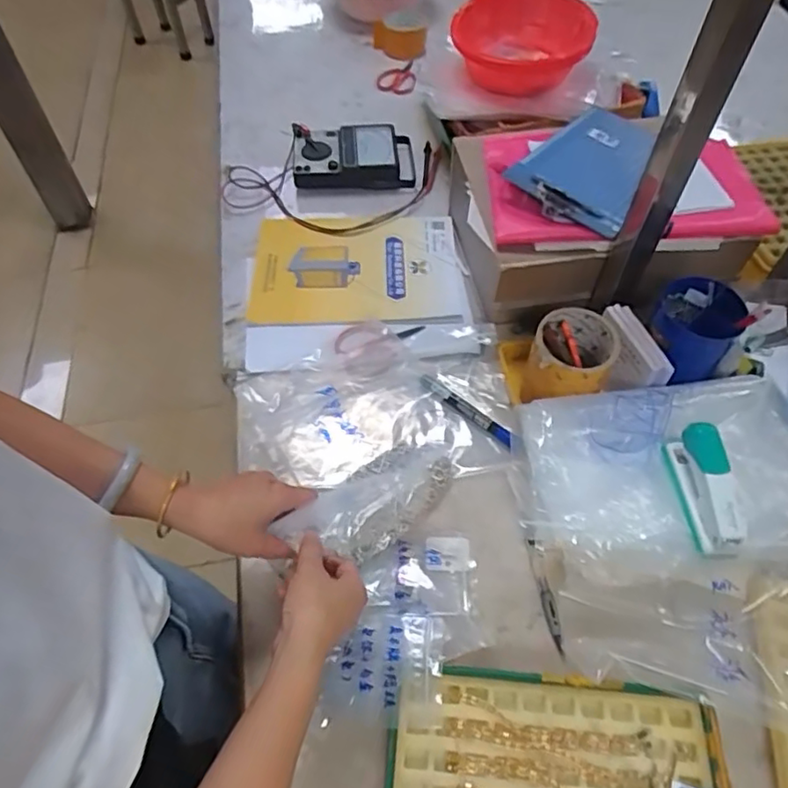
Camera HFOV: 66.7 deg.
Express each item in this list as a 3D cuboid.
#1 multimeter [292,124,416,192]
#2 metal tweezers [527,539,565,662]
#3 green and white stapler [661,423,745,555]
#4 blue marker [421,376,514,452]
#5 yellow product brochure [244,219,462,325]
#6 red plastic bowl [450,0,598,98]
[{"bbox_3d":[-0.064,-0.380,0.960,0.193,0.039,0.119,-2,56,0],"label":"multimeter"},{"bbox_3d":[0.148,0.196,0.582,0.011,0.017,0.115,-7,56,-3],"label":"metal tweezers"},{"bbox_3d":[0.296,0.090,0.574,0.033,0.061,0.116,0,56,1],"label":"green and white stapler"},{"bbox_3d":[0.084,0.020,0.699,0.133,0.011,0.018,36,63,23],"label":"blue marker"},{"bbox_3d":[-0.054,-0.178,0.849,0.284,0.010,0.210,-2,53,-1],"label":"yellow product brochure"},{"bbox_3d":[0.188,-0.535,0.914,0.204,0.077,0.204,0,56,1],"label":"red plastic bowl"}]

